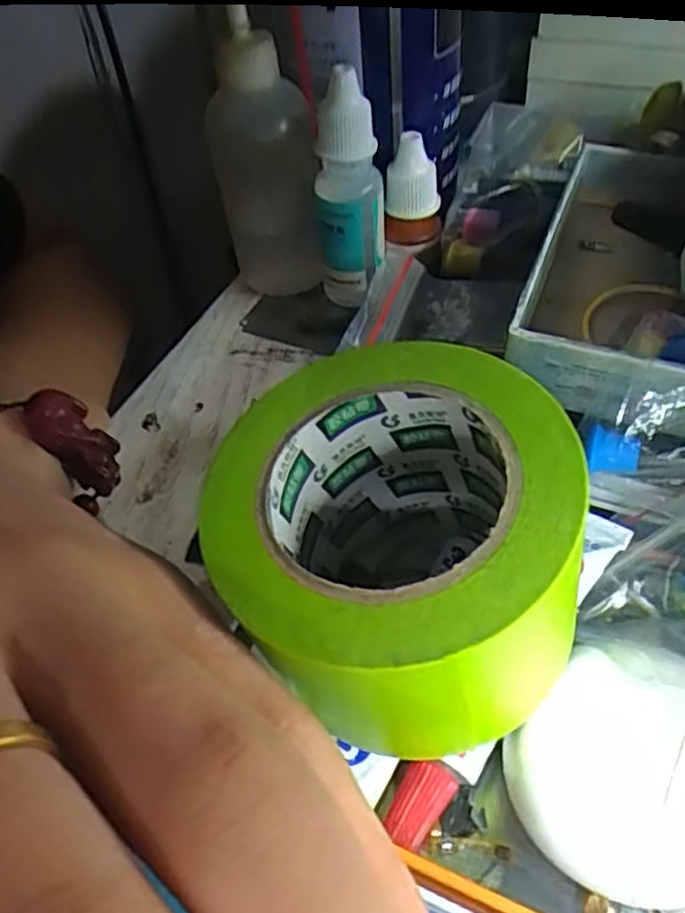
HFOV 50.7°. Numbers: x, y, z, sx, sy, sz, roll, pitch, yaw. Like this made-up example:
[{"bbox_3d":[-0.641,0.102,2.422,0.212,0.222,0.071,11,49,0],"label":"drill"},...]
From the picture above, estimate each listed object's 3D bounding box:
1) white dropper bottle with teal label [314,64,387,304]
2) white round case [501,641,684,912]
[{"bbox_3d":[0.002,-0.085,0.240,0.023,0.074,0.016,-5,50,2],"label":"white dropper bottle with teal label"},{"bbox_3d":[0.057,0.059,0.136,0.044,0.014,0.041,-3,50,4],"label":"white round case"}]

